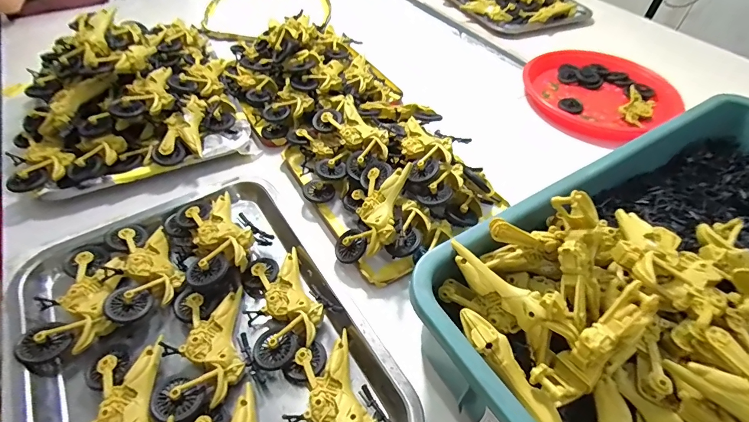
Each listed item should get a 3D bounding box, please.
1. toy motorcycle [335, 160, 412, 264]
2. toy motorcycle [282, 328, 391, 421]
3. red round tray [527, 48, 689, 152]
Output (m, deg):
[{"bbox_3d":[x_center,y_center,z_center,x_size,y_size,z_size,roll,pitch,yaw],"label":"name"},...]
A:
[{"bbox_3d":[0.001,-0.003,0.400,0.056,0.034,0.122,16,70,11],"label":"toy motorcycle"},{"bbox_3d":[-0.036,0.159,0.301,0.075,0.027,0.101,-25,54,-21],"label":"toy motorcycle"},{"bbox_3d":[0.365,-0.201,0.634,0.217,0.044,0.217,1,49,-1],"label":"red round tray"}]

